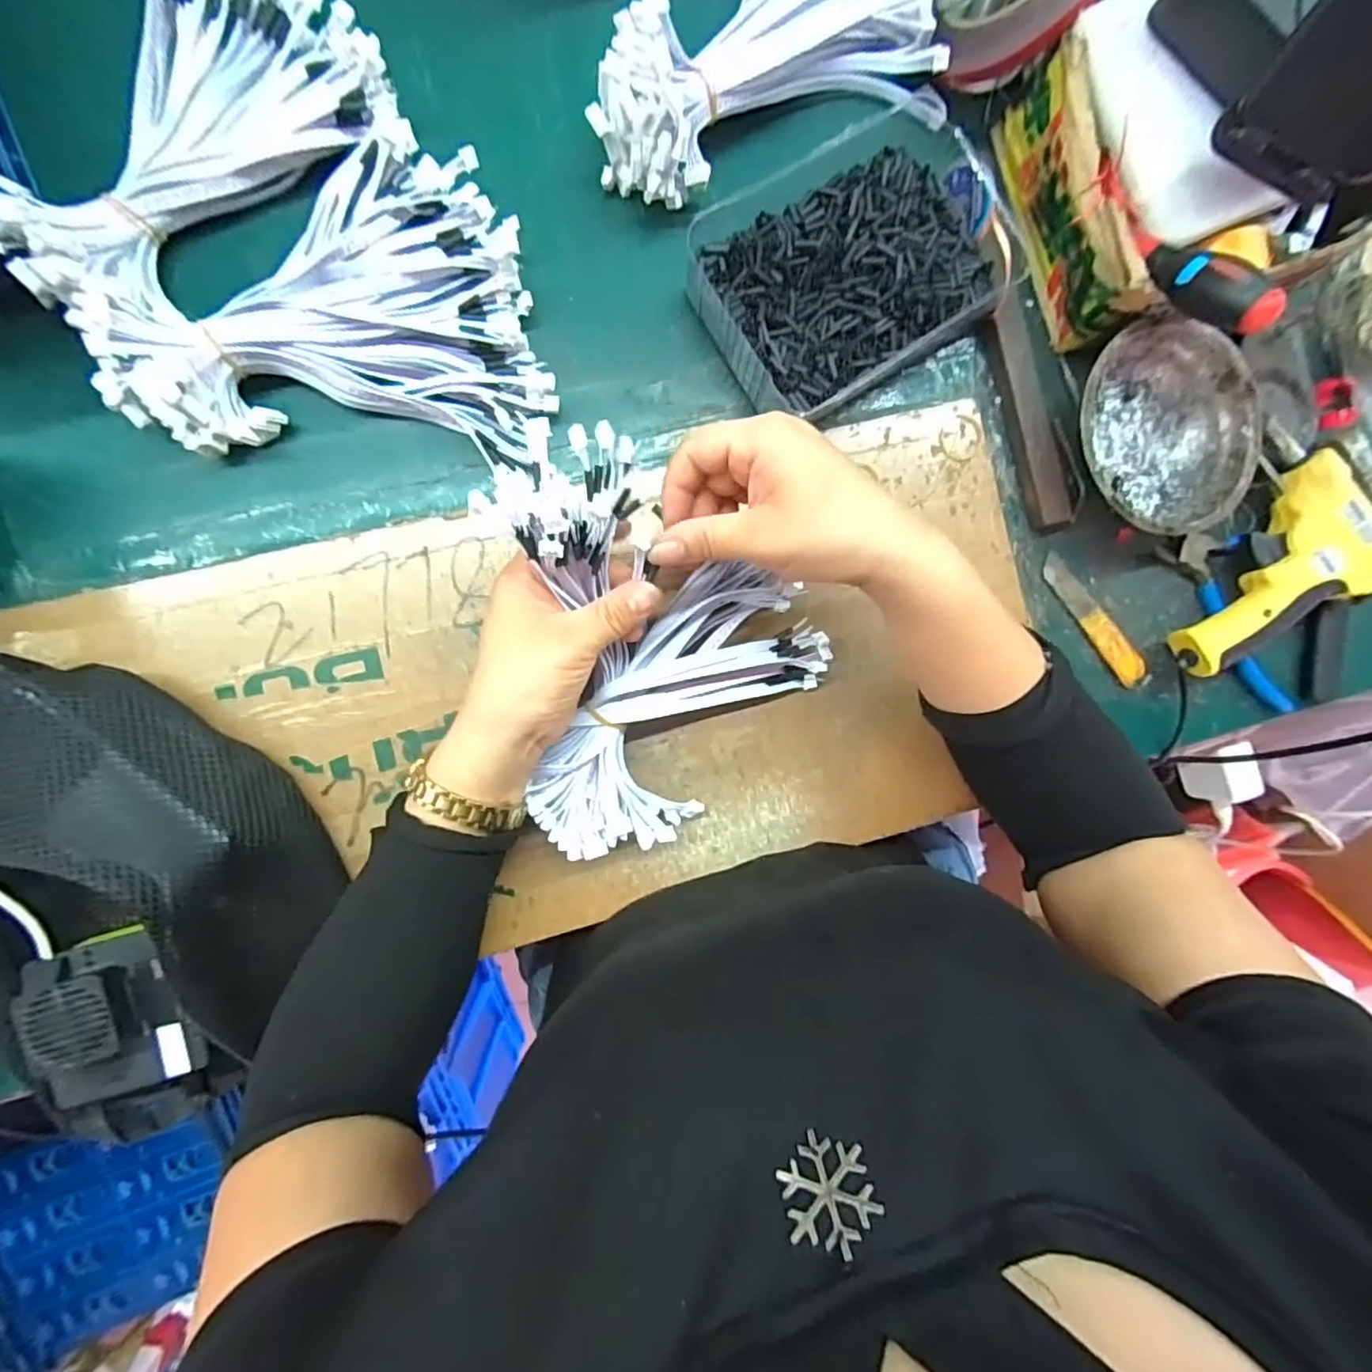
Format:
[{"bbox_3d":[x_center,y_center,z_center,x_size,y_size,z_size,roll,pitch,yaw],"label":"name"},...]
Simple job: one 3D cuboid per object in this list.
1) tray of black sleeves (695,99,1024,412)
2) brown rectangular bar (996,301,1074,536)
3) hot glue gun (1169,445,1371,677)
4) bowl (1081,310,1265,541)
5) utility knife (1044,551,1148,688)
[{"bbox_3d":[0.100,-0.257,0.382,0.186,0.039,0.141,-29,91,-6],"label":"tray of black sleeves"},{"bbox_3d":[0.222,-0.171,0.403,0.022,0.018,0.143,-14,90,-6],"label":"brown rectangular bar"},{"bbox_3d":[0.398,-0.072,0.409,0.082,0.034,0.185,36,86,-4],"label":"hot glue gun"},{"bbox_3d":[0.304,-0.161,0.395,0.113,0.049,0.124,0,89,-6],"label":"bowl"},{"bbox_3d":[0.273,-0.043,0.415,0.022,0.004,0.103,-39,92,-5],"label":"utility knife"}]

